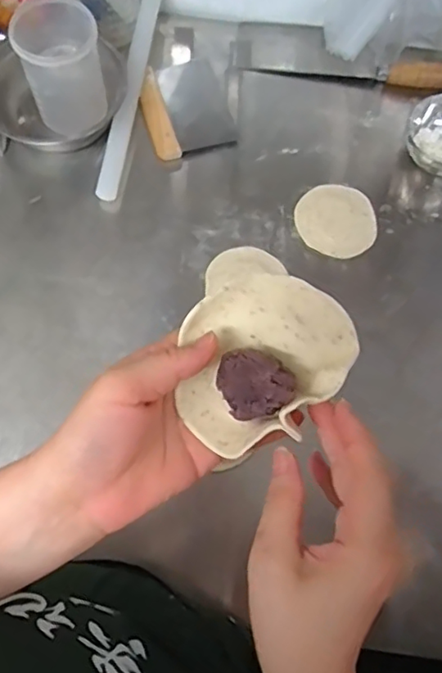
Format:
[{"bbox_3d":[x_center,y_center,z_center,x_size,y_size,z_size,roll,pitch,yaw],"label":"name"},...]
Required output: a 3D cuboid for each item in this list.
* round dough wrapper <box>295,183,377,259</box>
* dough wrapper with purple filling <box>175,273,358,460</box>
[{"bbox_3d":[0.147,-0.148,0.723,0.096,0.006,0.098,0,82,-1],"label":"round dough wrapper"},{"bbox_3d":[0.020,0.013,0.309,0.082,0.035,0.096,37,72,12],"label":"dough wrapper with purple filling"}]

